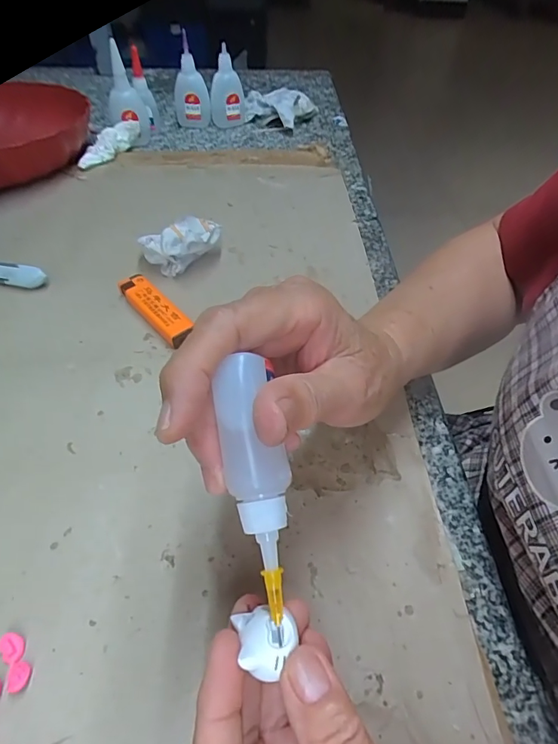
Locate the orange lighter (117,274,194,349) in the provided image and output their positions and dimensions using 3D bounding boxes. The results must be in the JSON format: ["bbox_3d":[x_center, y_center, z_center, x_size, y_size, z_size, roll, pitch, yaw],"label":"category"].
[{"bbox_3d":[-0.096,-0.048,0.345,0.021,0.016,0.081,-33,58,-26],"label":"orange lighter"}]

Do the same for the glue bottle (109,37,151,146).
[{"bbox_3d":[-0.176,-0.319,0.512,0.042,0.097,0.038,-9,50,-12],"label":"glue bottle"}]

